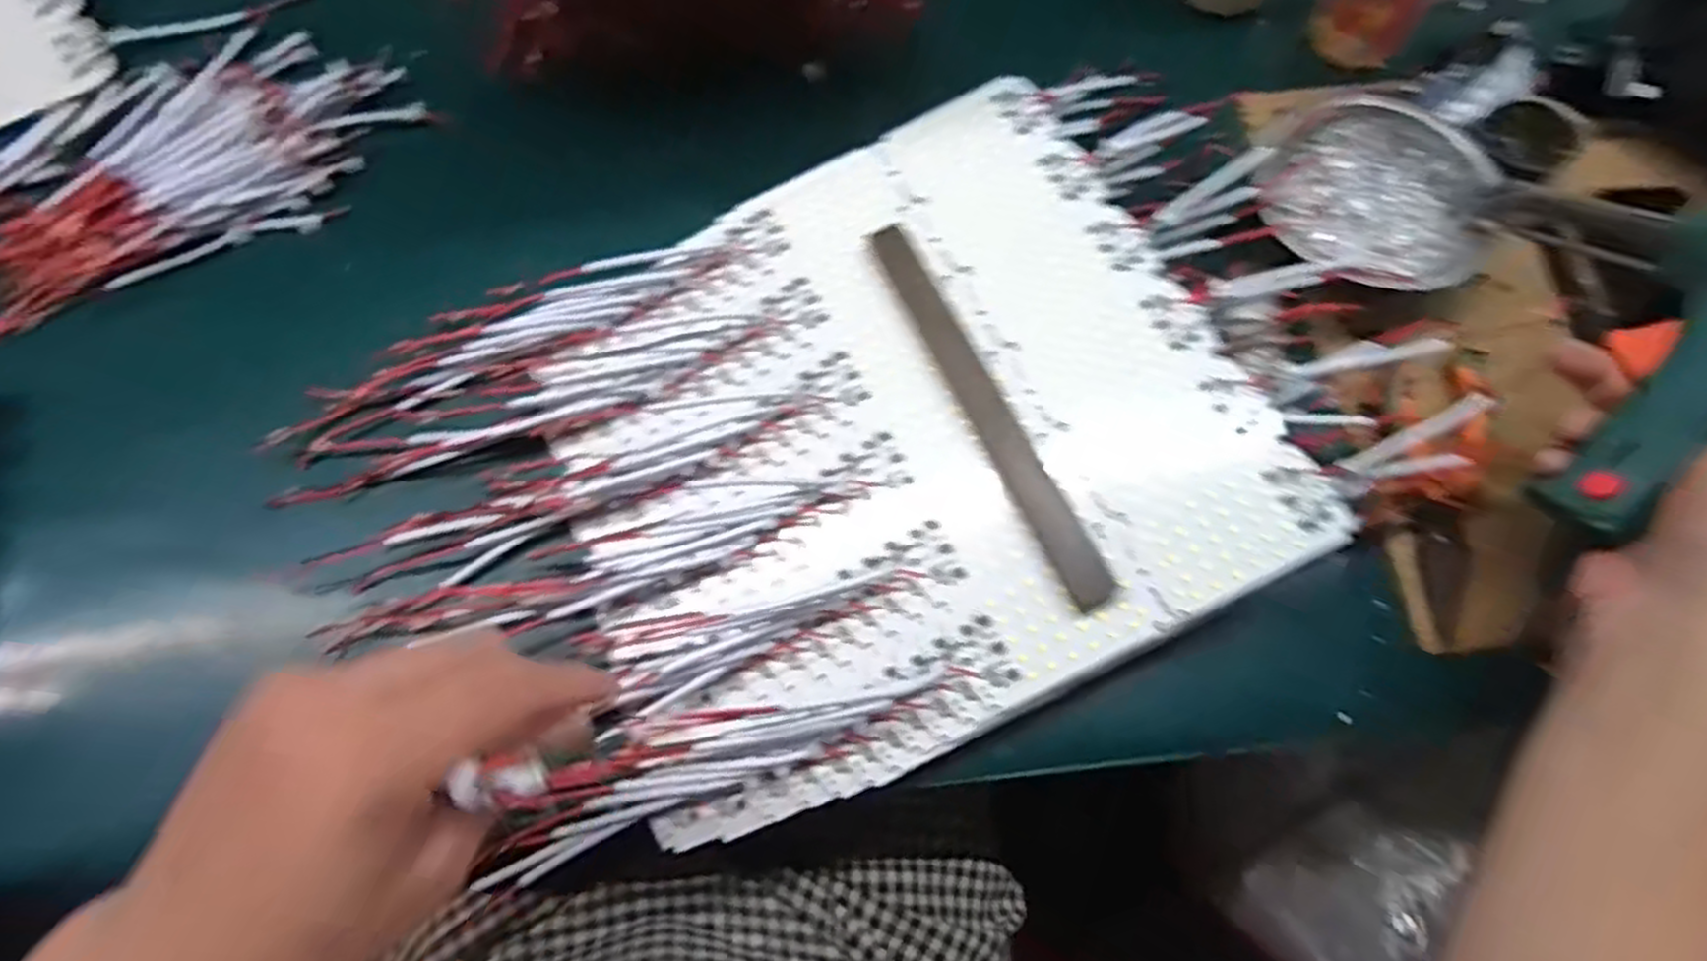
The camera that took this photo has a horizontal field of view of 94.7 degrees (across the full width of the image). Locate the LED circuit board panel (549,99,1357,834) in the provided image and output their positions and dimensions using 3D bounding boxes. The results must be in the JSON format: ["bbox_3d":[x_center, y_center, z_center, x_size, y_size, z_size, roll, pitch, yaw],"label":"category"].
[{"bbox_3d":[0.013,-0.026,0.386,0.320,0.019,0.292,-28,71,0],"label":"LED circuit board panel"}]

